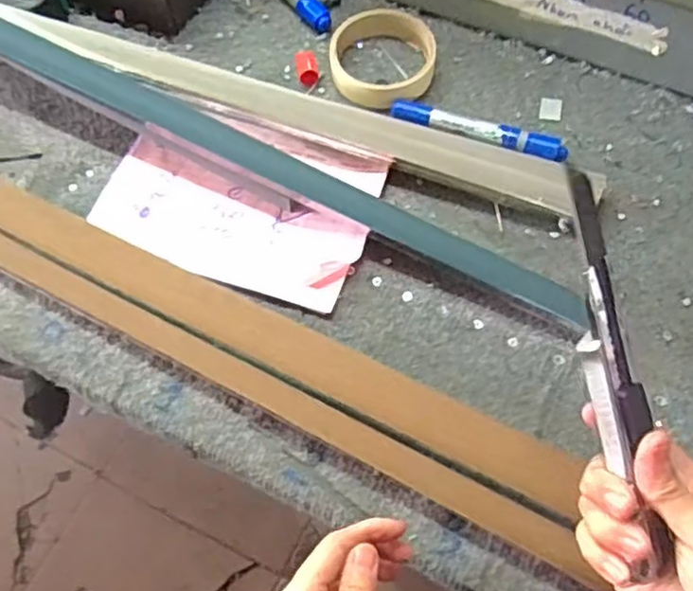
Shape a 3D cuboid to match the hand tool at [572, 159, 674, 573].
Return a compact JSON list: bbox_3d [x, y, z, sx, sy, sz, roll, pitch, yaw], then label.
[{"bbox_3d":[0.122,0.036,0.318,0.026,0.012,0.183,-13,94,-4],"label":"hand tool"}]

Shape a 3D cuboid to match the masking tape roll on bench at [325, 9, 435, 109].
[{"bbox_3d":[0.029,-0.189,0.567,0.085,0.029,0.082,-1,65,1],"label":"masking tape roll on bench"}]

